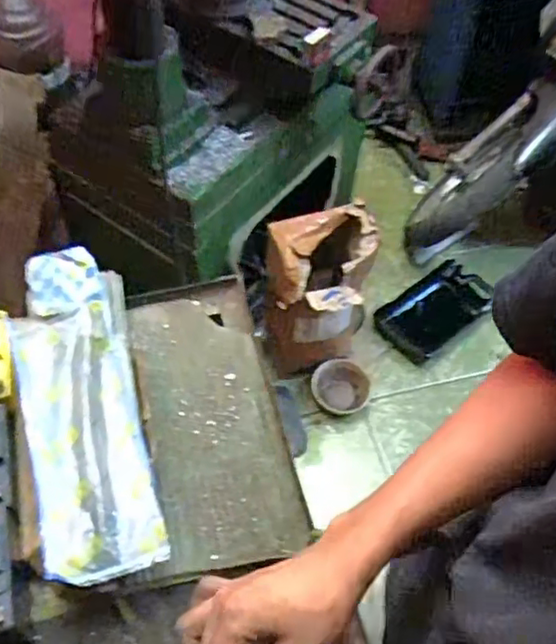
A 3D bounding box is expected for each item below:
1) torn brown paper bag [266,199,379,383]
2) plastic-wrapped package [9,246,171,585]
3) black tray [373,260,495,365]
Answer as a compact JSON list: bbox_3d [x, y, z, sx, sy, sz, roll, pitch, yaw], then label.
[{"bbox_3d":[0.093,-0.049,1.487,0.236,0.432,0.211,-3,56,-6],"label":"torn brown paper bag"},{"bbox_3d":[-0.201,0.081,0.662,0.117,0.056,0.349,-11,57,-11],"label":"plastic-wrapped package"},{"bbox_3d":[0.424,-0.037,1.738,0.315,0.042,0.184,-32,63,-23],"label":"black tray"}]

